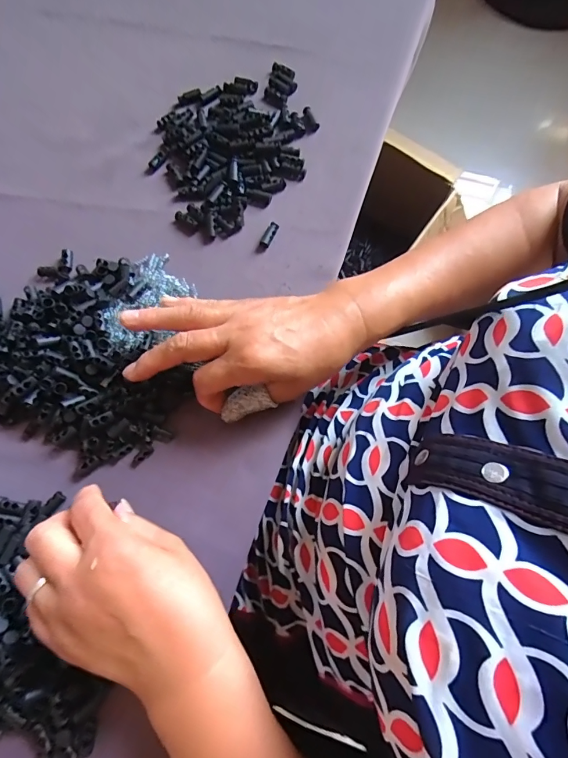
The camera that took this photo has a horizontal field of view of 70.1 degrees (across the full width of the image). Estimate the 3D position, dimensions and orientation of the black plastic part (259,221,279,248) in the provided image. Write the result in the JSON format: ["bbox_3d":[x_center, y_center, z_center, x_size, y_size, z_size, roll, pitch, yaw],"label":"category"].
[{"bbox_3d":[-0.014,-0.131,0.369,0.009,0.005,0.026,24,76,7],"label":"black plastic part"}]

